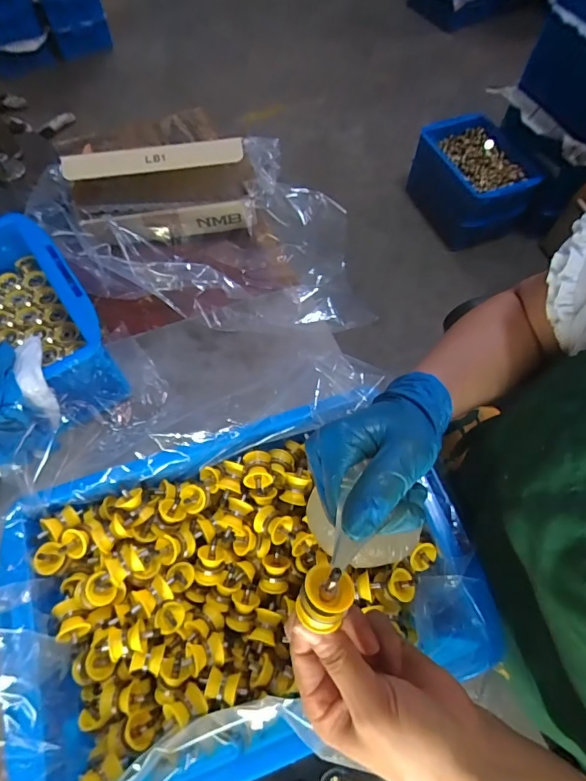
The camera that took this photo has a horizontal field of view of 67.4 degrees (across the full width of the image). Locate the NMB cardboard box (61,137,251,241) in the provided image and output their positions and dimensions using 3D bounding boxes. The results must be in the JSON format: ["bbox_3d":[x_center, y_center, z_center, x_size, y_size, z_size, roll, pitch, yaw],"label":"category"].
[{"bbox_3d":[-0.176,-0.266,0.590,0.238,0.100,0.085,-7,63,-4],"label":"NMB cardboard box"}]

